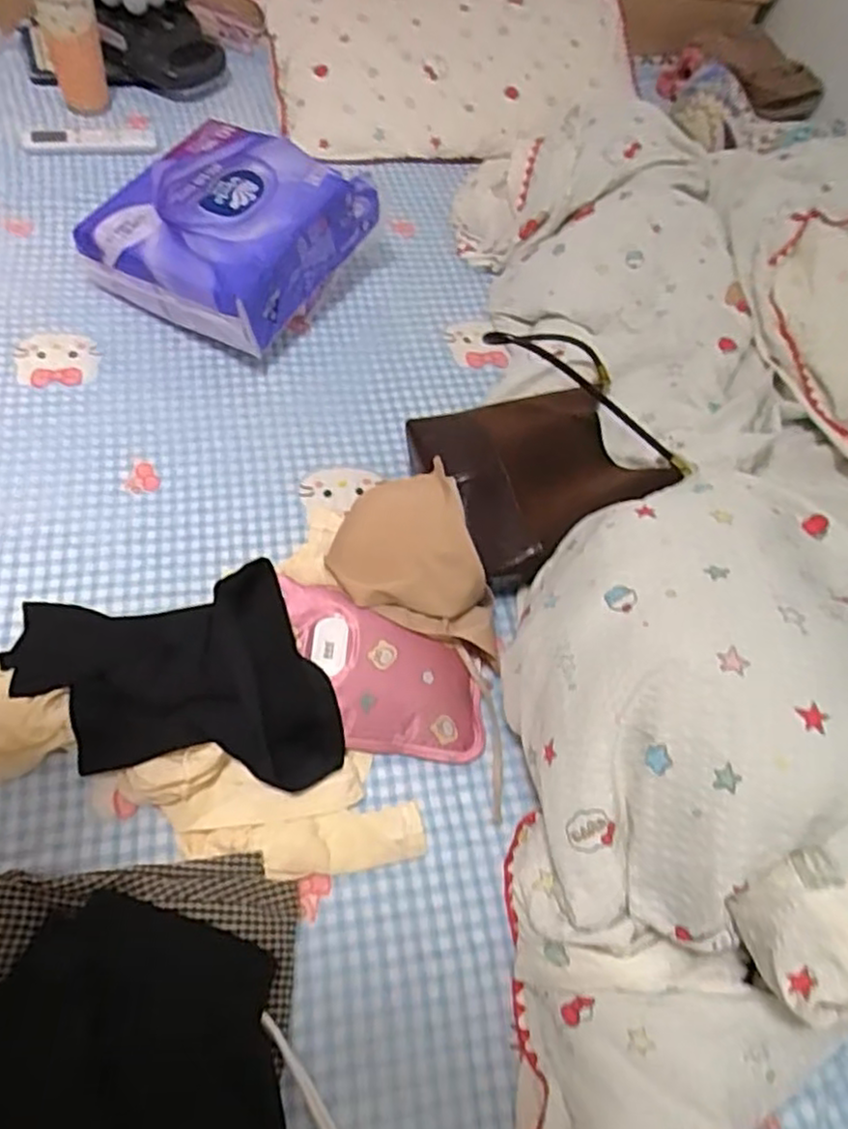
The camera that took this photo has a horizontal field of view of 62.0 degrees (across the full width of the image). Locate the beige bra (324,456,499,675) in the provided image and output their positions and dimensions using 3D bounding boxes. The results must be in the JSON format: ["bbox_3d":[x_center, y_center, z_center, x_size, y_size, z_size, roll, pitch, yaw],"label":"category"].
[{"bbox_3d":[-0.014,0.013,0.755,0.146,0.074,0.209,-18,68,-11],"label":"beige bra"}]

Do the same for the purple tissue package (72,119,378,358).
[{"bbox_3d":[-0.263,-0.457,0.943,0.294,0.106,0.294,28,68,9],"label":"purple tissue package"}]

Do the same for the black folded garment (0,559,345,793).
[{"bbox_3d":[-0.238,0.116,0.672,0.286,0.077,0.223,-11,67,-8],"label":"black folded garment"}]

